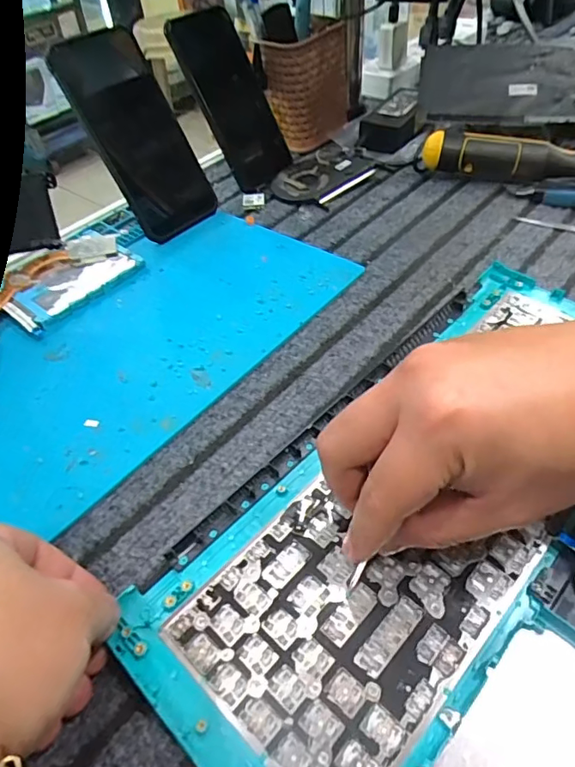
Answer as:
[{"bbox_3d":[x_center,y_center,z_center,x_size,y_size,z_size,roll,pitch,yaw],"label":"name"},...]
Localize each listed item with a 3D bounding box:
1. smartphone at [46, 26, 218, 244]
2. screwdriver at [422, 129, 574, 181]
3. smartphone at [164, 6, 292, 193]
[{"bbox_3d":[-0.127,-0.214,0.454,0.081,0.164,0.016,-43,28,-29],"label":"smartphone"},{"bbox_3d":[0.233,-0.203,0.481,0.208,0.041,0.035,9,49,14],"label":"screwdriver"},{"bbox_3d":[-0.053,-0.283,0.521,0.011,0.159,0.086,-4,32,50],"label":"smartphone"}]

